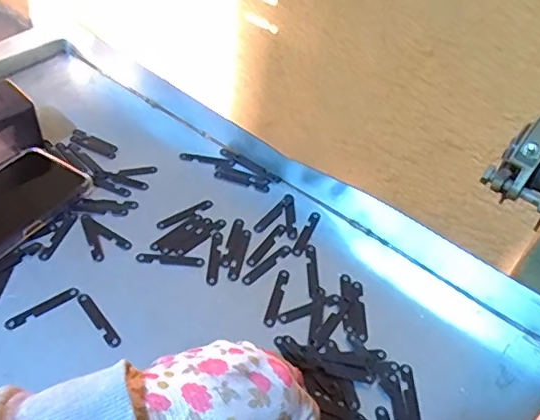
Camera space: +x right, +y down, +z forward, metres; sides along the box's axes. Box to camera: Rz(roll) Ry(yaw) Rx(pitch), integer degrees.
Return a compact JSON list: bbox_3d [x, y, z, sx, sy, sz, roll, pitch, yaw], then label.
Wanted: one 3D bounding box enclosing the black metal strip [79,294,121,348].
[{"bbox_3d":[-0.121,0.078,0.398,0.009,0.004,0.052,-28,55,-29],"label":"black metal strip"}]

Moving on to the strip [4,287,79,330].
[{"bbox_3d":[-0.162,0.070,0.401,0.052,0.004,0.008,-27,54,-29],"label":"strip"}]

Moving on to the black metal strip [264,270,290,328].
[{"bbox_3d":[0.006,0.064,0.421,0.009,0.004,0.052,14,46,8],"label":"black metal strip"}]

